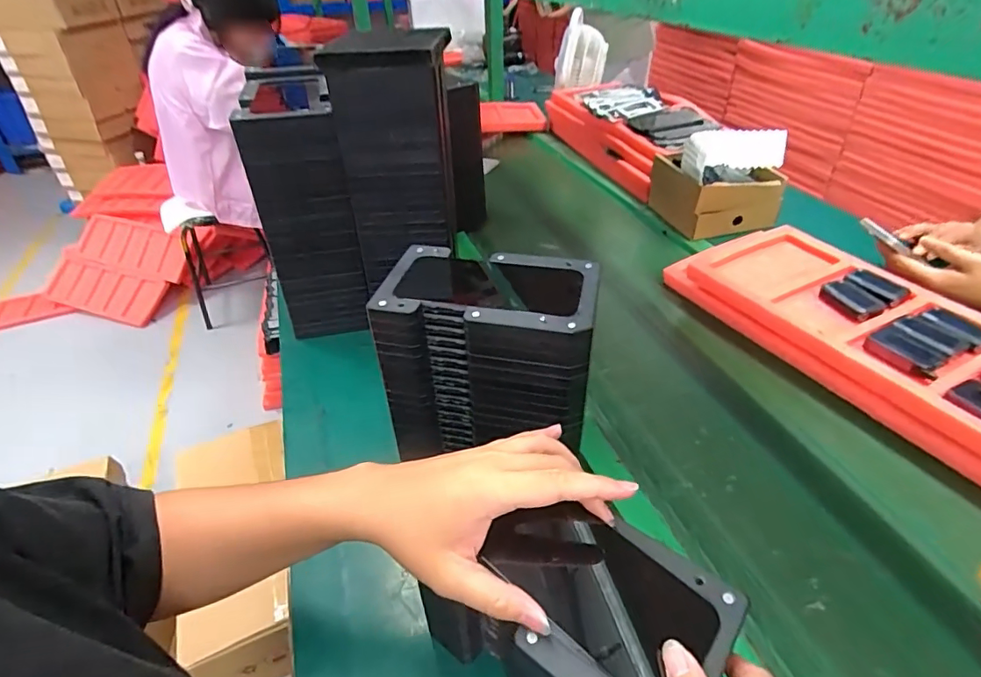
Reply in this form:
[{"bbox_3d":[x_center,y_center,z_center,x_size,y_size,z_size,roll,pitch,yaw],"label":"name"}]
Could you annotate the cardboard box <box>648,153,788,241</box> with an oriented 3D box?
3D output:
[{"bbox_3d":[0.421,-0.273,0.961,0.186,0.096,0.161,-8,39,-8],"label":"cardboard box"}]

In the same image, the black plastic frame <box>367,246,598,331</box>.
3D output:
[{"bbox_3d":[0.000,-0.049,0.453,0.181,0.012,0.103,8,39,11],"label":"black plastic frame"}]

